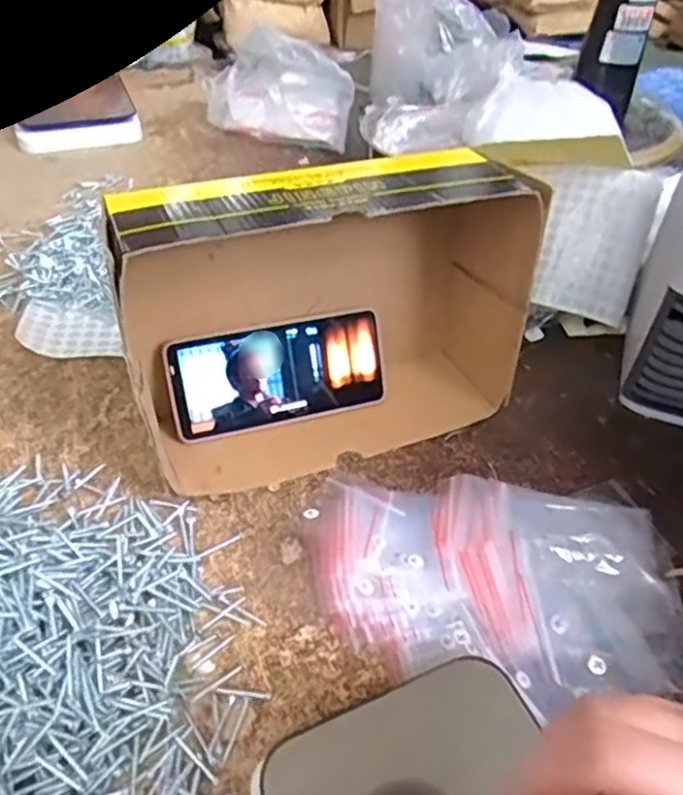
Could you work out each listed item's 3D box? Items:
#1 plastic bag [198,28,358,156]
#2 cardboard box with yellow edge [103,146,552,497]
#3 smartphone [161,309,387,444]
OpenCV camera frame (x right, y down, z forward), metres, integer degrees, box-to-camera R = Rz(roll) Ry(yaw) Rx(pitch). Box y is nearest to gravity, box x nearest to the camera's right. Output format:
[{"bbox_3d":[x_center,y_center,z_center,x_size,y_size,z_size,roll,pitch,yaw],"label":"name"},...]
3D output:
[{"bbox_3d":[-0.068,-0.422,0.906,0.194,0.096,0.165,15,46,11],"label":"plastic bag"},{"bbox_3d":[-0.010,-0.057,0.480,0.270,0.186,0.113,-15,48,-18],"label":"cardboard box with yellow edge"},{"bbox_3d":[-0.046,-0.017,0.517,0.164,0.077,0.006,-12,16,-16],"label":"smartphone"}]

